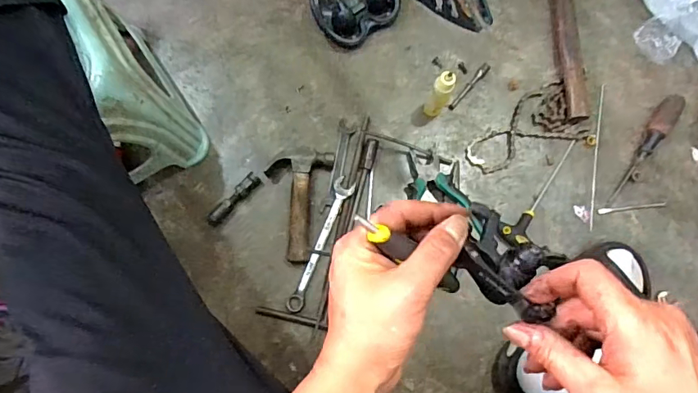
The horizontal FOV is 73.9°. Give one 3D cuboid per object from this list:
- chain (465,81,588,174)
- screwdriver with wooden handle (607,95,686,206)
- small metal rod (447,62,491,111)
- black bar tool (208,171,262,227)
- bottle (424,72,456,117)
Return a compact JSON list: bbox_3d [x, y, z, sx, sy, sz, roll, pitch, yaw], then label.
[{"bbox_3d":[0.278,-0.107,0.751,0.194,0.017,0.099,-25,78,-1],"label":"chain"},{"bbox_3d":[0.469,-0.075,0.731,0.032,0.034,0.195,34,80,5],"label":"screwdriver with wooden handle"},{"bbox_3d":[0.198,-0.182,0.759,0.012,0.012,0.102,40,79,8],"label":"small metal rod"},{"bbox_3d":[-0.177,0.004,0.715,0.022,0.025,0.099,41,81,6],"label":"black bar tool"},{"bbox_3d":[0.138,-0.155,0.703,0.028,0.108,0.033,30,79,4],"label":"bottle"}]

